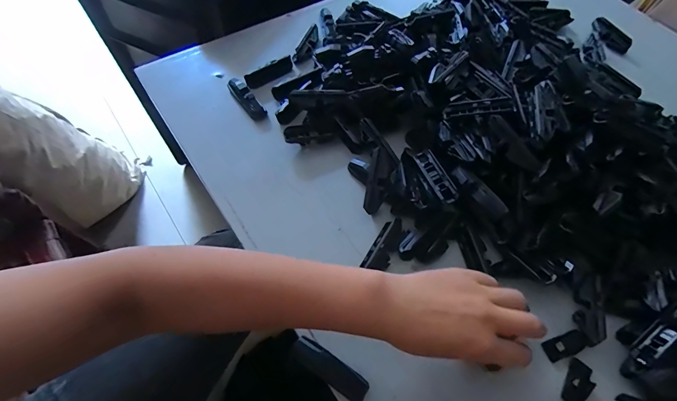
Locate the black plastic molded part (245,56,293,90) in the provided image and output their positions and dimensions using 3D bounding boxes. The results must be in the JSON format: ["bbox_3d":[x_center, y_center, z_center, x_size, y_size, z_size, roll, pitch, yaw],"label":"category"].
[{"bbox_3d":[-0.093,-0.175,0.468,0.071,0.018,0.015,-35,68,-21],"label":"black plastic molded part"}]

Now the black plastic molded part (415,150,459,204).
[{"bbox_3d":[0.104,-0.027,0.376,0.019,0.018,0.071,-16,63,-12],"label":"black plastic molded part"}]

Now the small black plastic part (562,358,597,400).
[{"bbox_3d":[0.217,0.167,0.311,0.021,0.004,0.042,35,64,15],"label":"small black plastic part"}]

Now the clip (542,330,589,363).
[{"bbox_3d":[0.216,0.138,0.328,0.042,0.006,0.019,-16,63,-12],"label":"clip"}]

